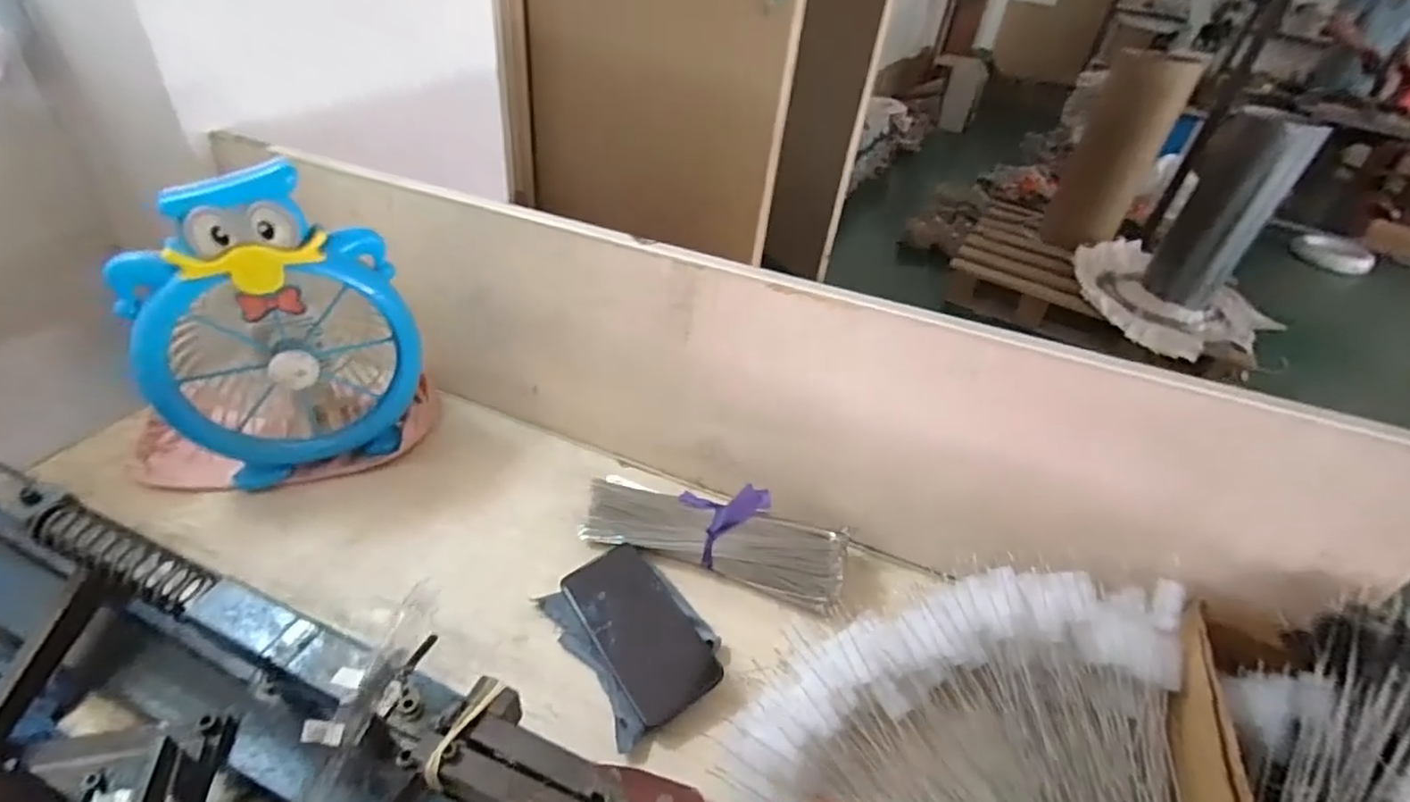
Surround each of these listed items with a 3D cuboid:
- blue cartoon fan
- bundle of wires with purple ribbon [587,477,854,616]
[{"bbox_3d":[-0.412,-0.073,0.619,0.213,0.297,0.136,-15,44,-26],"label":"blue cartoon fan"},{"bbox_3d":[0.008,0.131,0.610,0.251,0.072,0.076,16,40,10],"label":"bundle of wires with purple ribbon"}]

